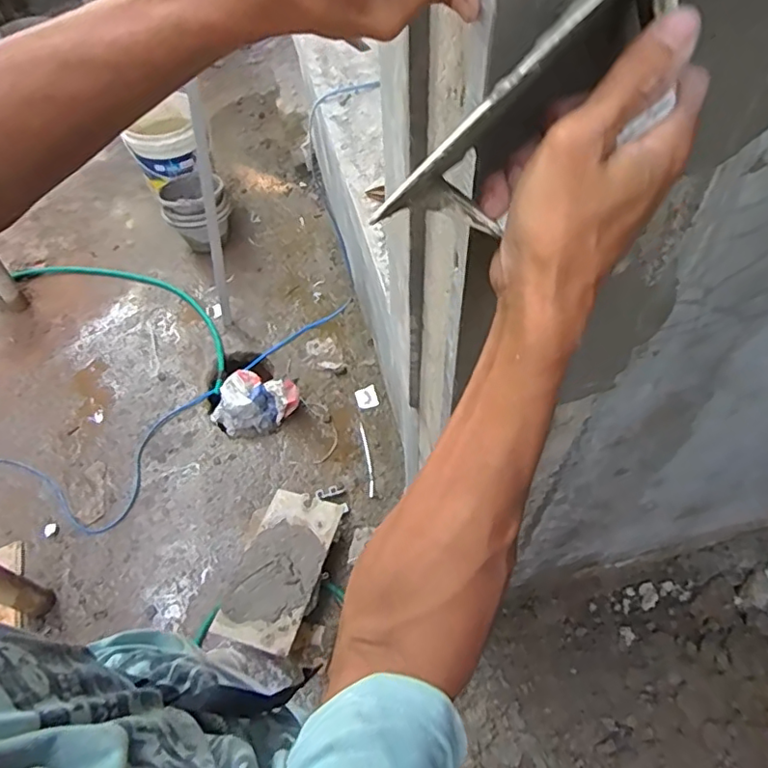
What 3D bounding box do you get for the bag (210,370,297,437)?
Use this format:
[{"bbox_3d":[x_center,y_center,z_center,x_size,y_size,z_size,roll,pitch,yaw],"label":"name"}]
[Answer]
[{"bbox_3d":[-0.408,0.056,1.741,0.267,0.126,0.154,-16,57,-9],"label":"bag"}]

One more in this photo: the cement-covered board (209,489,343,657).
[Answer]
[{"bbox_3d":[-0.252,0.443,1.381,0.197,0.029,0.400,11,47,11],"label":"cement-covered board"}]

